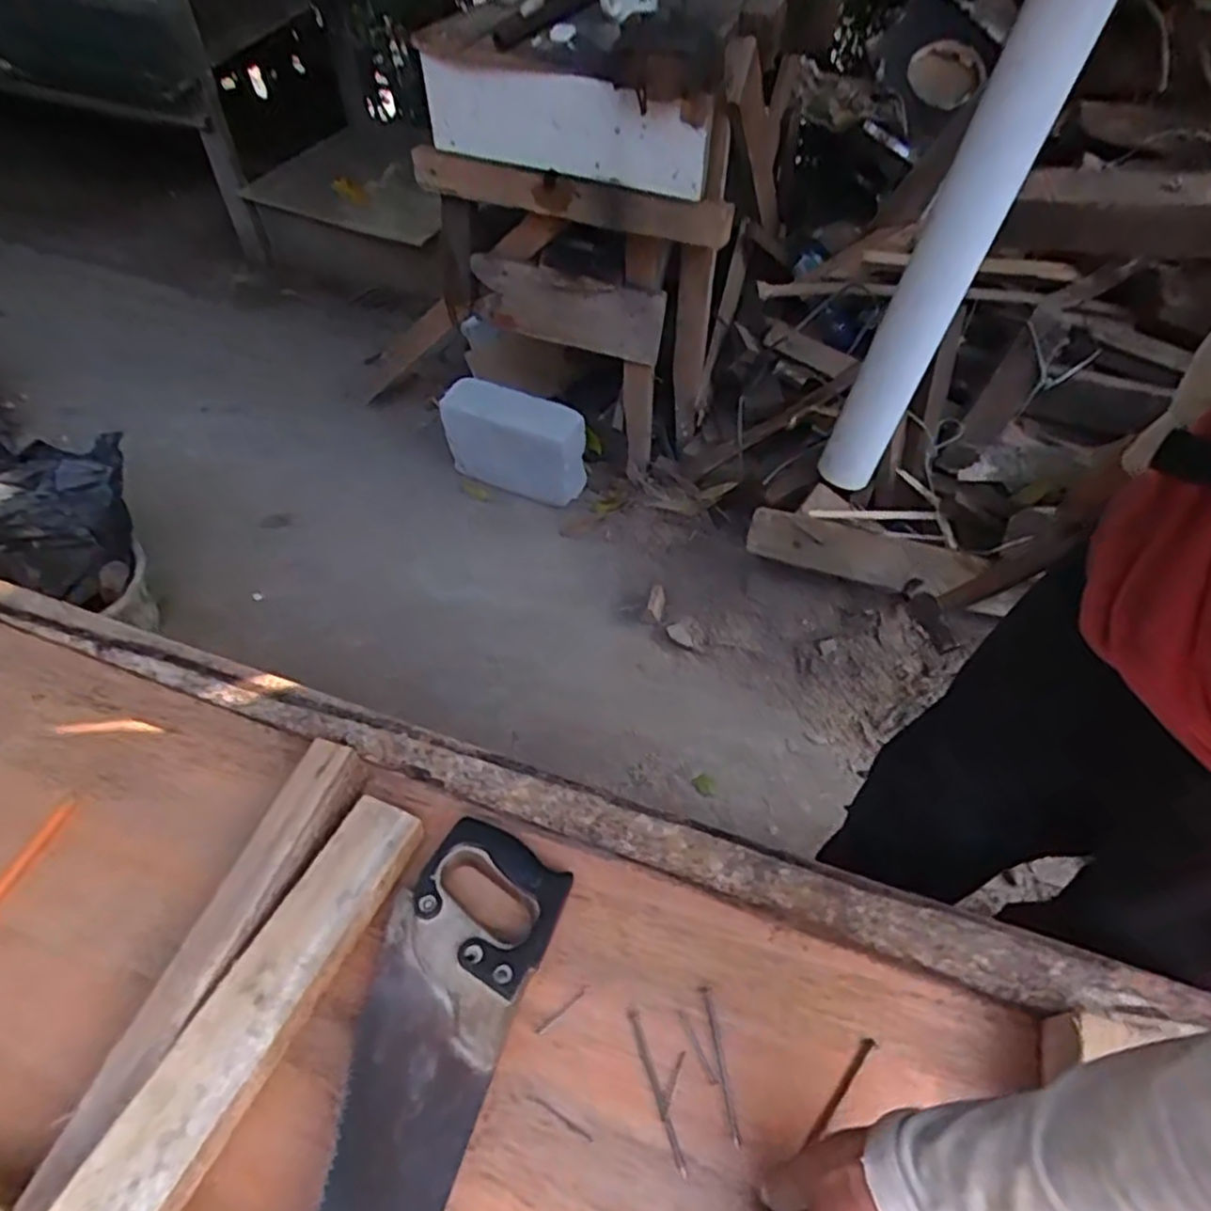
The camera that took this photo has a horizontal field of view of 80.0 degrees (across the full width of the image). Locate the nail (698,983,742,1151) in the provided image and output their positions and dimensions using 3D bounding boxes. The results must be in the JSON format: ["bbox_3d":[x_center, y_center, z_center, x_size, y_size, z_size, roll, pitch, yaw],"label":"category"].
[{"bbox_3d":[0.083,0.335,0.530,0.009,0.006,0.100,-6,53,-3],"label":"nail"}]

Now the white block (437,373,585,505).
[{"bbox_3d":[-0.186,-0.339,1.497,0.296,0.212,0.095,19,58,15],"label":"white block"}]

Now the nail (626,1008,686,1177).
[{"bbox_3d":[0.036,0.348,0.521,0.008,0.004,0.104,-16,54,-9],"label":"nail"}]

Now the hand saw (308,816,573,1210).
[{"bbox_3d":[-0.155,0.366,0.455,0.115,0.023,0.483,13,49,12],"label":"hand saw"}]

